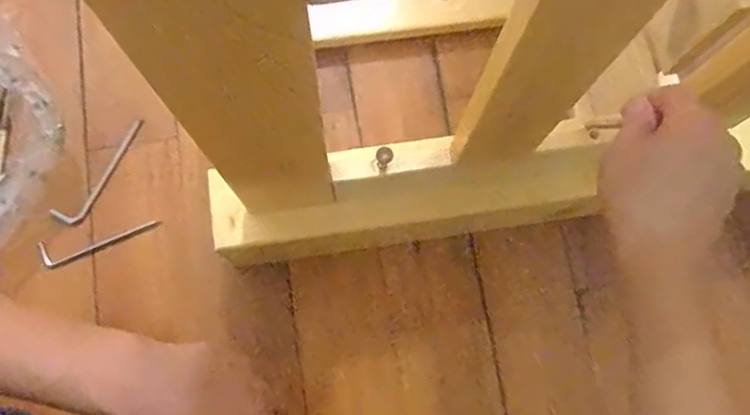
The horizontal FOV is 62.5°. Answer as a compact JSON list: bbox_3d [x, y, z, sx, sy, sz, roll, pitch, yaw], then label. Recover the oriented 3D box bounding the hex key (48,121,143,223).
[{"bbox_3d":[-0.261,-0.034,0.600,0.024,0.009,0.122,38,79,6],"label":"hex key"}]

